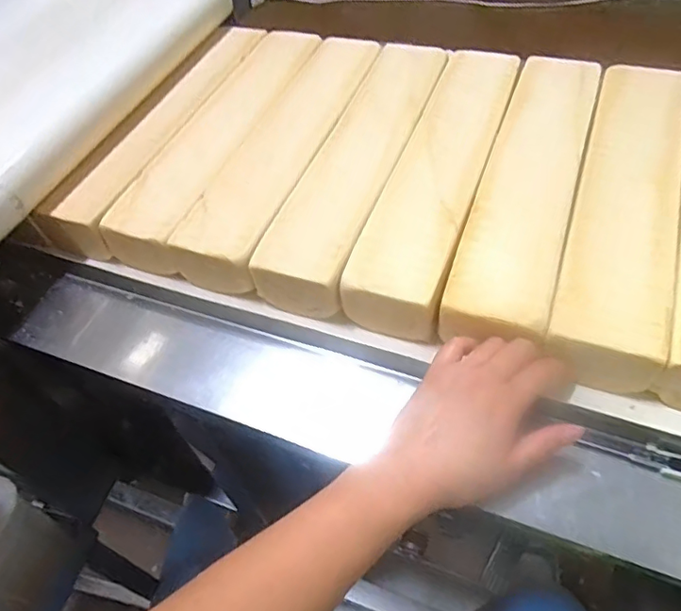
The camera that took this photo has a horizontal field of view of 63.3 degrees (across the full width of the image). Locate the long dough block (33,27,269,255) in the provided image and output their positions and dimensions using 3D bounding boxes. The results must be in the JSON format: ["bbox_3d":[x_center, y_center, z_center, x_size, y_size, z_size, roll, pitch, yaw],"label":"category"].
[{"bbox_3d":[-0.185,-0.196,0.615,0.076,0.056,0.364,15,55,16],"label":"long dough block"}]

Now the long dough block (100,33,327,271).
[{"bbox_3d":[-0.122,-0.173,0.589,0.088,0.064,0.340,15,55,15],"label":"long dough block"}]

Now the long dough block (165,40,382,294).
[{"bbox_3d":[-0.050,-0.161,0.572,0.087,0.055,0.357,15,55,16],"label":"long dough block"}]

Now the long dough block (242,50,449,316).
[{"bbox_3d":[0.022,-0.144,0.545,0.085,0.057,0.351,16,55,16],"label":"long dough block"}]

